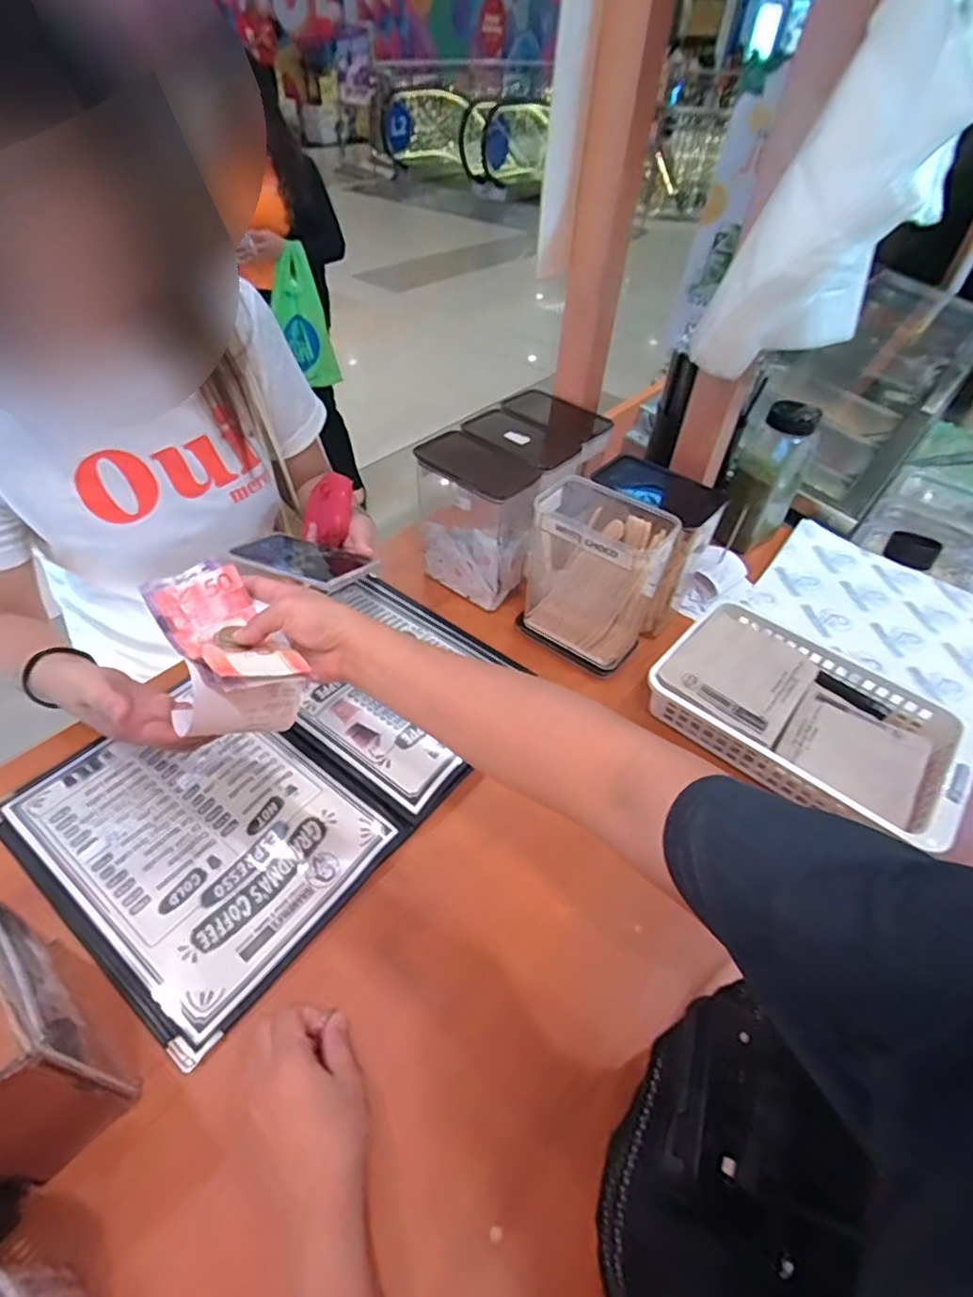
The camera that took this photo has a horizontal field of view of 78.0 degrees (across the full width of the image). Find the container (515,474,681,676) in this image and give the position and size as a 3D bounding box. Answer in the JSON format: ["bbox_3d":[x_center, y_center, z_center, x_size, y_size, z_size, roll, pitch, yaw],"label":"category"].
[{"bbox_3d":[0.120,-0.082,0.700,0.159,0.186,0.108,33,52,22],"label":"container"}]

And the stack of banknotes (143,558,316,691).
[{"bbox_3d":[-0.203,-0.018,0.462,0.068,0.035,0.160,-30,43,-29],"label":"stack of banknotes"}]

